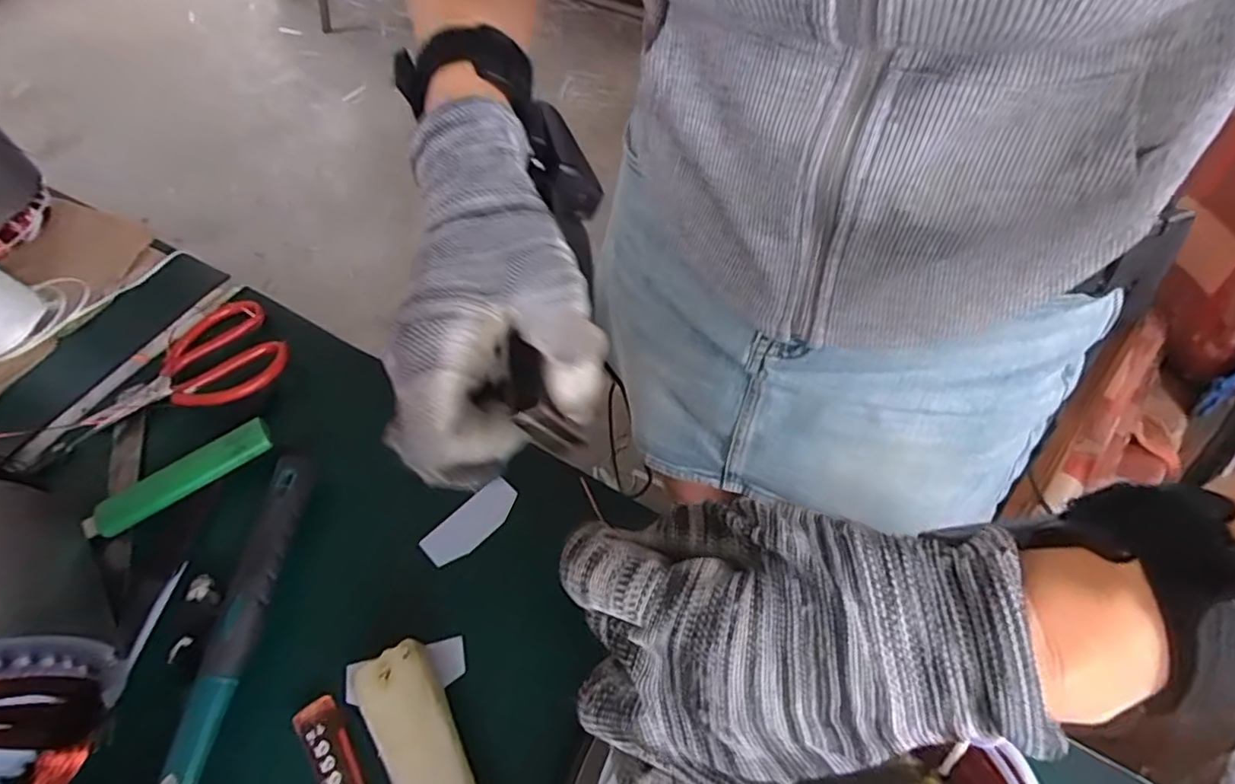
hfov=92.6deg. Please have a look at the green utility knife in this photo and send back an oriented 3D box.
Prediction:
[{"bbox_3d":[-0.298,0.058,0.404,0.123,0.013,0.023,-31,60,-16],"label":"green utility knife"}]

